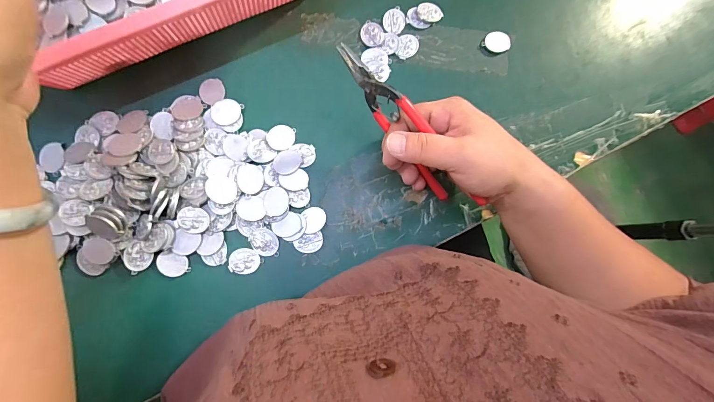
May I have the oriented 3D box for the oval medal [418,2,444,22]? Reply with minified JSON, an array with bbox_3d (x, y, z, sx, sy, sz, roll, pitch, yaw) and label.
[{"bbox_3d":[0.071,-0.181,0.335,0.025,0.004,0.018,6,89,-12],"label":"oval medal"}]

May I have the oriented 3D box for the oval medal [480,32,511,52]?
[{"bbox_3d":[0.137,-0.154,0.339,0.025,0.004,0.021,31,82,-2],"label":"oval medal"}]

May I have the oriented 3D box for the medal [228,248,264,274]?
[{"bbox_3d":[-0.094,0.051,0.294,0.028,0.004,0.021,-3,84,-6],"label":"medal"}]

